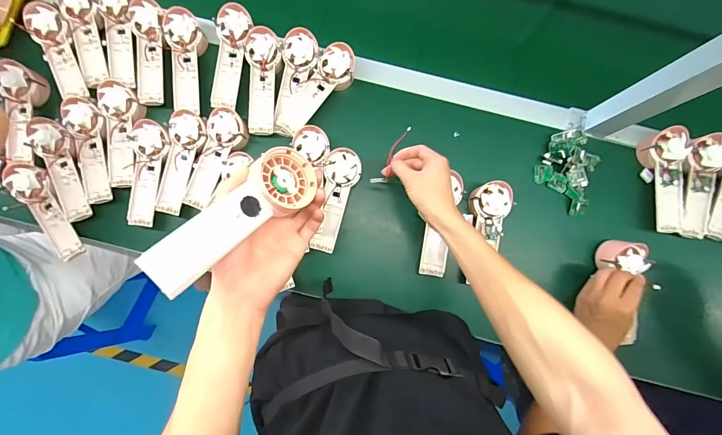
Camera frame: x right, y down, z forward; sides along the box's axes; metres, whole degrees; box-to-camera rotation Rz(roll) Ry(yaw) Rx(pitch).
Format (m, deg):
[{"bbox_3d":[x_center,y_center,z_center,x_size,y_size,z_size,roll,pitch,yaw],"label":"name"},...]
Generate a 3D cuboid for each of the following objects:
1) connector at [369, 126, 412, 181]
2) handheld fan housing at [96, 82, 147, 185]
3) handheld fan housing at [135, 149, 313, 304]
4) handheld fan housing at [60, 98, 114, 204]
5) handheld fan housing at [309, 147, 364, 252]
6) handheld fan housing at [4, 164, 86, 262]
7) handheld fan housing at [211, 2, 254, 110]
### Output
[{"bbox_3d":[0.047,-0.092,0.534,0.024,0.013,0.098,27,101,1],"label":"connector"},{"bbox_3d":[-0.406,-0.142,0.602,0.063,0.031,0.170,-8,86,-2],"label":"handheld fan housing"},{"bbox_3d":[-0.106,-0.003,0.320,0.056,0.024,0.174,42,56,2],"label":"handheld fan housing"},{"bbox_3d":[-0.459,-0.112,0.601,0.059,0.030,0.172,-12,86,-2],"label":"handheld fan housing"},{"bbox_3d":[-0.044,-0.029,0.599,0.062,0.042,0.173,13,86,0],"label":"handheld fan housing"},{"bbox_3d":[-0.532,-0.013,0.599,0.058,0.025,0.179,-34,87,-3],"label":"handheld fan housing"},{"bbox_3d":[-0.230,-0.274,0.615,0.058,0.030,0.177,10,86,0],"label":"handheld fan housing"}]

